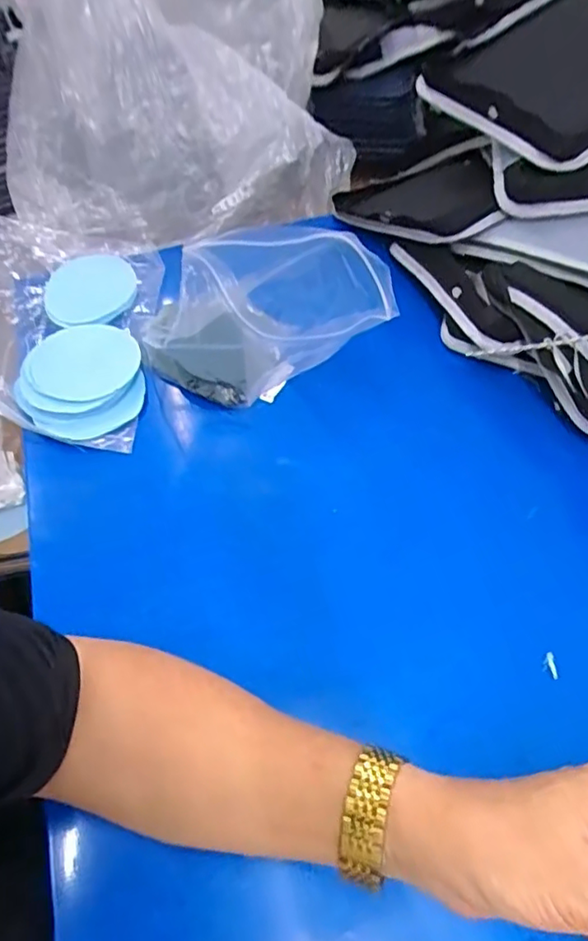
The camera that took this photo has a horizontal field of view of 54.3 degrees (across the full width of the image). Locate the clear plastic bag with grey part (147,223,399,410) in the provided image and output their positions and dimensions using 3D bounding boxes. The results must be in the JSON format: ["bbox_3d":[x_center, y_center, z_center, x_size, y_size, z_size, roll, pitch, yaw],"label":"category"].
[{"bbox_3d":[-0.032,-0.128,0.492,0.214,0.171,0.072,0,60,1],"label":"clear plastic bag with grey part"}]

